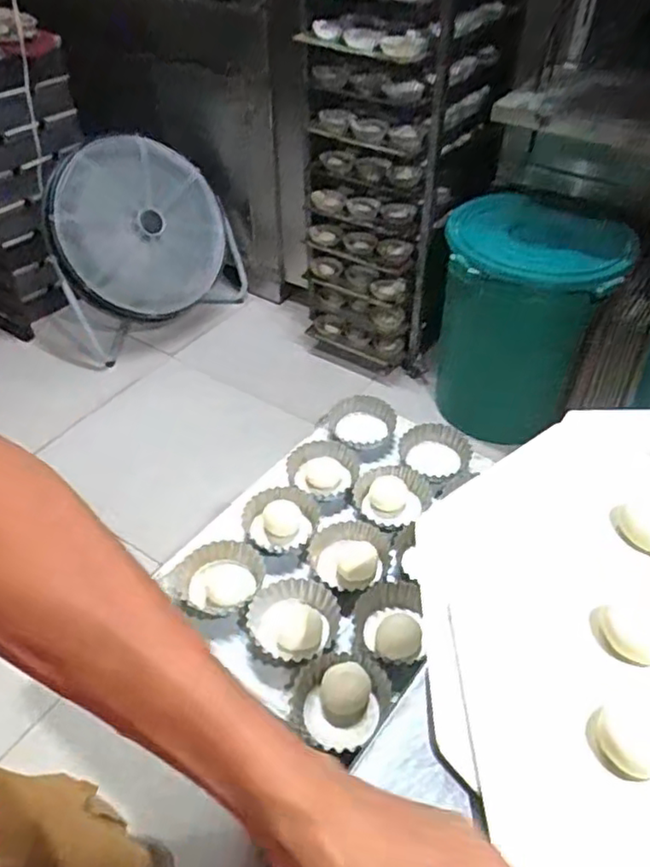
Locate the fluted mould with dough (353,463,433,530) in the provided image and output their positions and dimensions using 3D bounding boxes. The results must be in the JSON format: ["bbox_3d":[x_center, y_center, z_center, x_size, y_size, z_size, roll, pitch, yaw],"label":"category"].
[{"bbox_3d":[0.089,0.086,0.837,0.097,0.030,0.111,1,43,-1],"label":"fluted mould with dough"}]

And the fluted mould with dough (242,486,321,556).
[{"bbox_3d":[-0.058,0.111,0.809,0.088,0.030,0.096,1,43,-1],"label":"fluted mould with dough"}]

